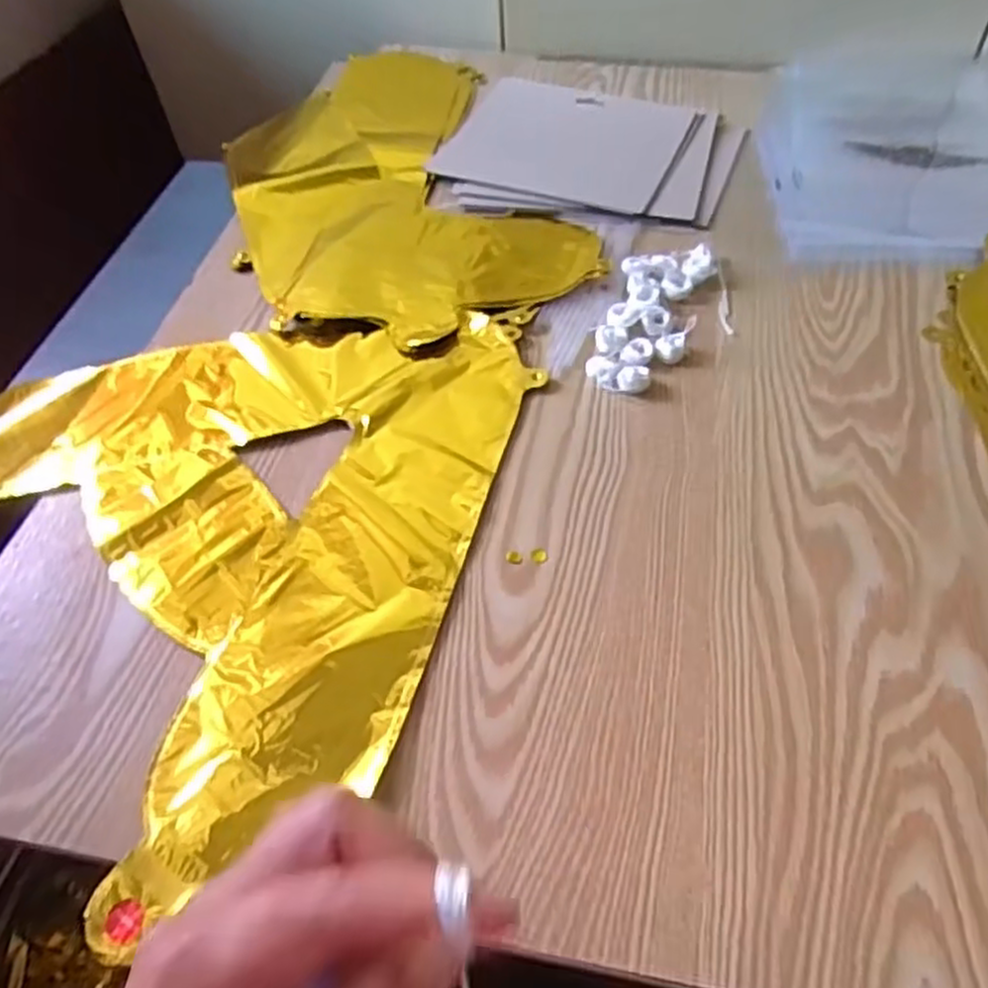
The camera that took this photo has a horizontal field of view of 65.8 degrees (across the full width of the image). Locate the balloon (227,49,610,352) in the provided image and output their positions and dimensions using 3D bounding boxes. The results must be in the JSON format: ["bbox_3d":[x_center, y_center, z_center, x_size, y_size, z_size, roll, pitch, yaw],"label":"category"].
[{"bbox_3d":[-0.092,-0.272,0.653,0.248,0.015,0.413,-16,52,-9],"label":"balloon"}]

